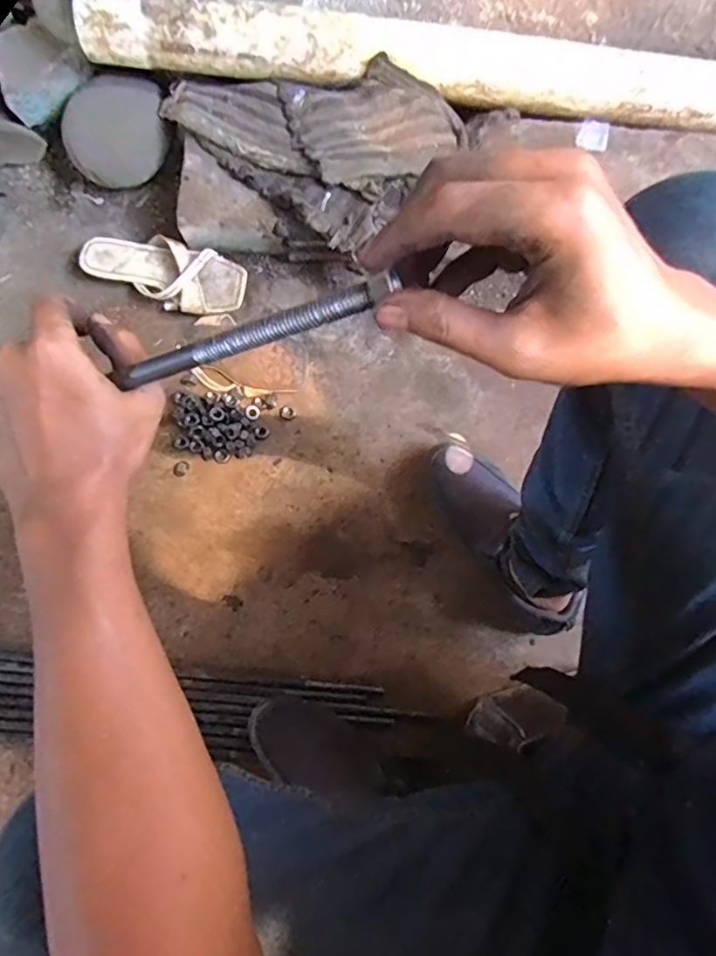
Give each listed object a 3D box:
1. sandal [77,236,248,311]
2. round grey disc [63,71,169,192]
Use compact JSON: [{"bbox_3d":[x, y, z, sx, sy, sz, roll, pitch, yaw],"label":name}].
[{"bbox_3d":[-0.279,-0.297,0.829,0.242,0.035,0.098,18,76,3],"label":"sandal"},{"bbox_3d":[-0.359,-0.511,0.848,0.141,0.014,0.154,0,92,-10],"label":"round grey disc"}]

